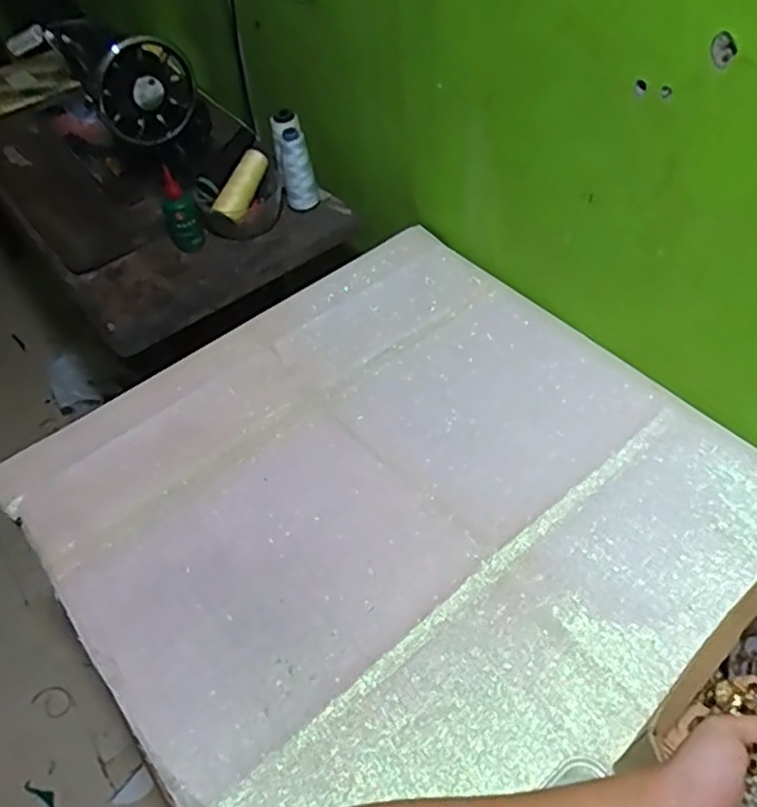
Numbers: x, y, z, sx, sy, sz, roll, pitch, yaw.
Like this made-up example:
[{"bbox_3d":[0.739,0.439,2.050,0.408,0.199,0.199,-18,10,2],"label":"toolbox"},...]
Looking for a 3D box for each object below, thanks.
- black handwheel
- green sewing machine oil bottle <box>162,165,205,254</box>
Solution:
[{"bbox_3d":[-0.316,-0.421,0.922,0.135,0.129,0.049,-42,53,-13],"label":"black handwheel"},{"bbox_3d":[-0.267,-0.259,0.917,0.044,0.107,0.035,-30,53,-19],"label":"green sewing machine oil bottle"}]

